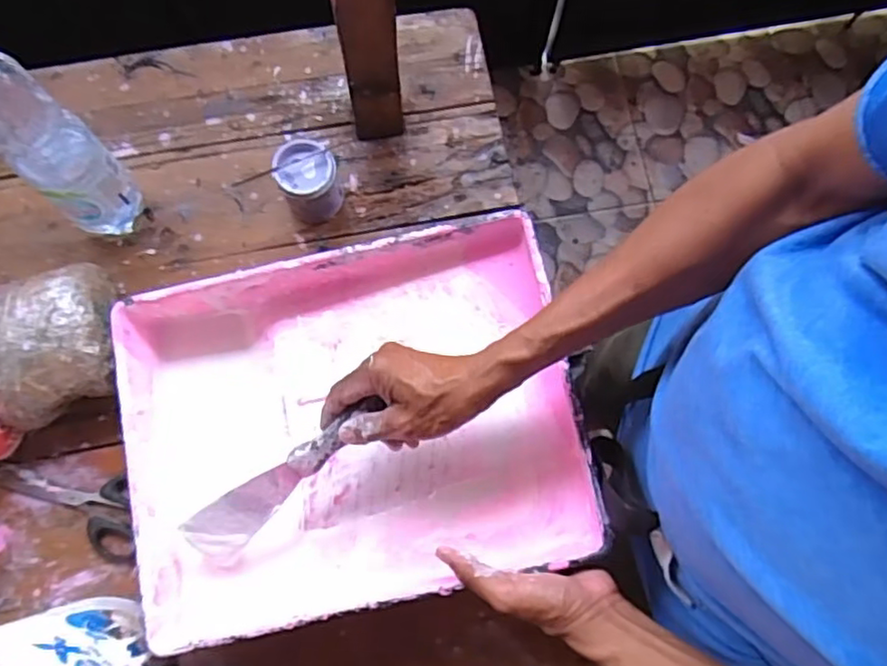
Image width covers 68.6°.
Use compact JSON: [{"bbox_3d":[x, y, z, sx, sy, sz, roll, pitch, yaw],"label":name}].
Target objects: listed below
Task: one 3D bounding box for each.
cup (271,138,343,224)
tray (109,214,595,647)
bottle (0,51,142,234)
[{"bbox_3d":[-0.127,-0.143,0.616,0.053,0.068,0.055,0,78,-2],"label":"cup"},{"bbox_3d":[-0.077,0.074,0.538,0.350,0.086,0.280,-12,78,-4],"label":"tray"},{"bbox_3d":[-0.315,-0.148,0.522,0.062,0.238,0.055,-44,82,-10],"label":"bottle"}]

